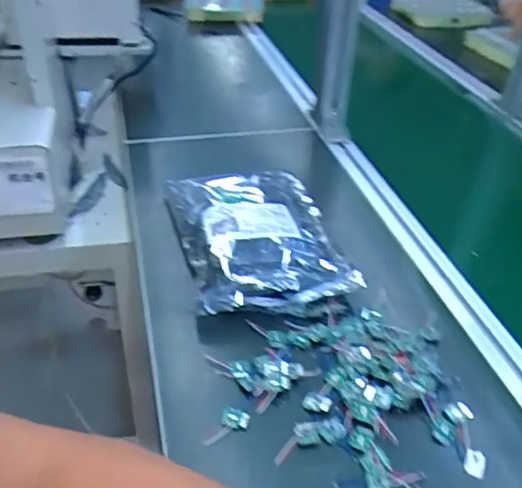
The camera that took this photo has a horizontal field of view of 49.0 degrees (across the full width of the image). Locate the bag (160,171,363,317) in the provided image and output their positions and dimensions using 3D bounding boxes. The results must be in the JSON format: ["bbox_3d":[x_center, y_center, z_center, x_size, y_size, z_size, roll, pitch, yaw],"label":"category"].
[{"bbox_3d":[-0.008,-0.024,0.655,0.169,0.035,0.259,-7,37,-14],"label":"bag"}]

